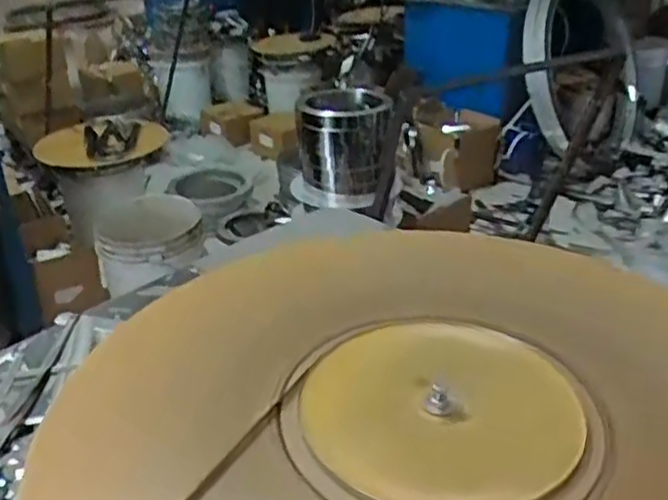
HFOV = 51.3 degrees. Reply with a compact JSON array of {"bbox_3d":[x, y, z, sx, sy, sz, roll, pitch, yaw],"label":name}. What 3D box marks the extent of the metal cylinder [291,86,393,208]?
[{"bbox_3d":[0.028,-0.286,1.889,0.254,0.250,0.270,4,30,10],"label":"metal cylinder"}]

